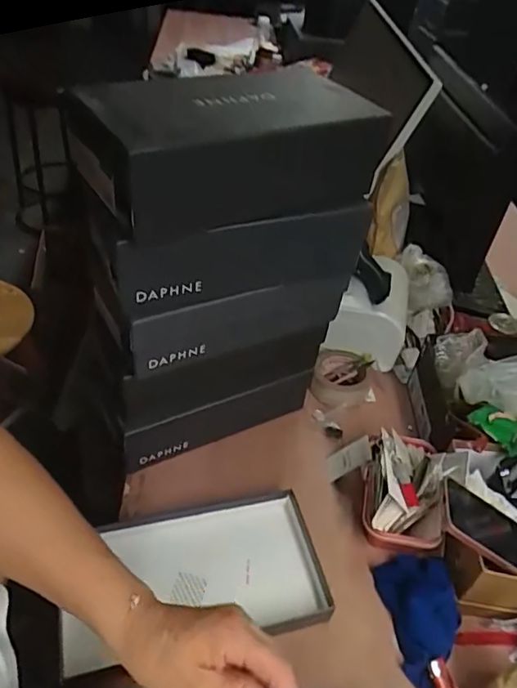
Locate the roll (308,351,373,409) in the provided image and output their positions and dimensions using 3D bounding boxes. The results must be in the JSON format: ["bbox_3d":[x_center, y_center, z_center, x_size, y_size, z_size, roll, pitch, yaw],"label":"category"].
[{"bbox_3d":[0.140,0.061,0.914,0.097,0.041,0.103,14,43,7],"label":"roll"}]

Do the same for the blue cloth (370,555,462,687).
[{"bbox_3d":[0.191,0.311,0.636,0.070,0.058,0.146,-5,44,-13],"label":"blue cloth"}]

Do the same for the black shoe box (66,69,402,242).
[{"bbox_3d":[0.000,-0.211,0.581,0.347,0.104,0.154,-21,49,-27],"label":"black shoe box"}]

